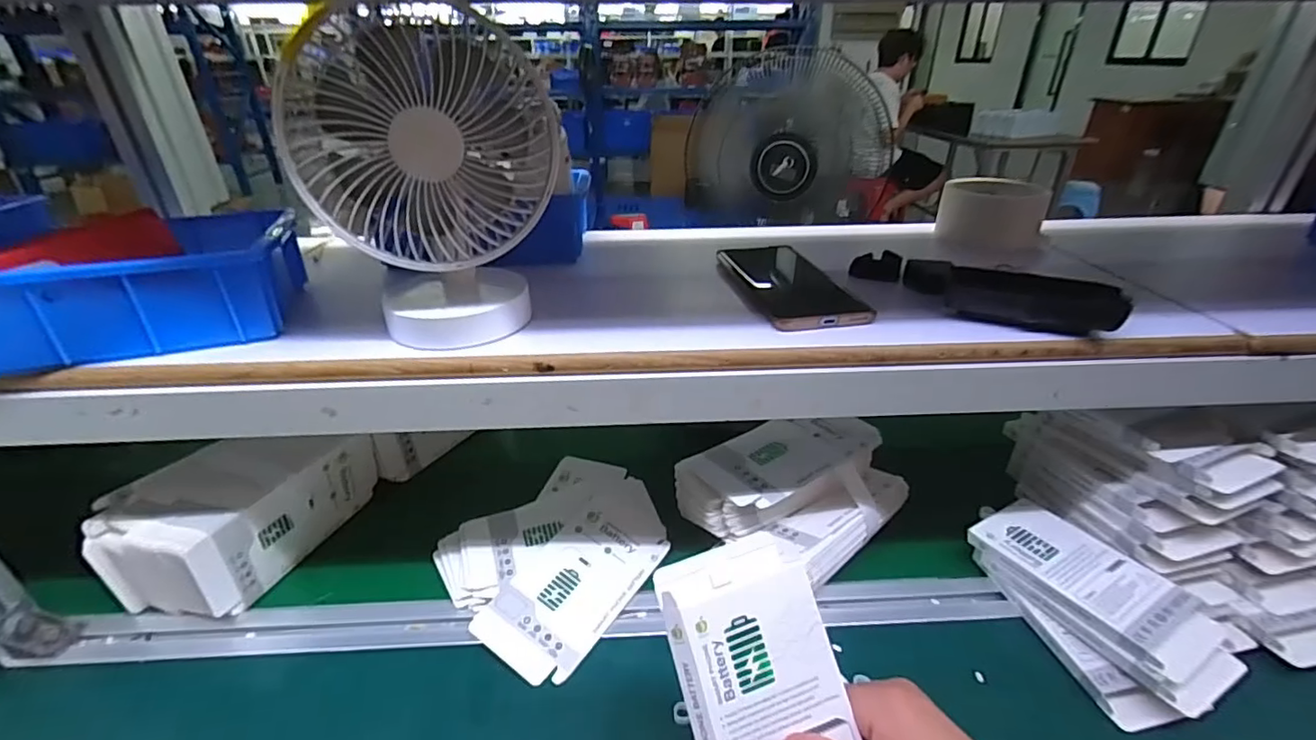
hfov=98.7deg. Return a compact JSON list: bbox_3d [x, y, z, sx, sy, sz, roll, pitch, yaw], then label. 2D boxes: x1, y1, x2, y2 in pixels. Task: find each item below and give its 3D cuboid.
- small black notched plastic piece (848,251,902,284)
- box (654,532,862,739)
[{"bbox_3d":[0.192,-0.095,0.500,0.040,0.015,0.030,6,30,10],"label":"small black notched plastic piece"},{"bbox_3d":[0.061,0.184,0.304,0.084,0.175,0.018,-12,-9,-20],"label":"box"}]

